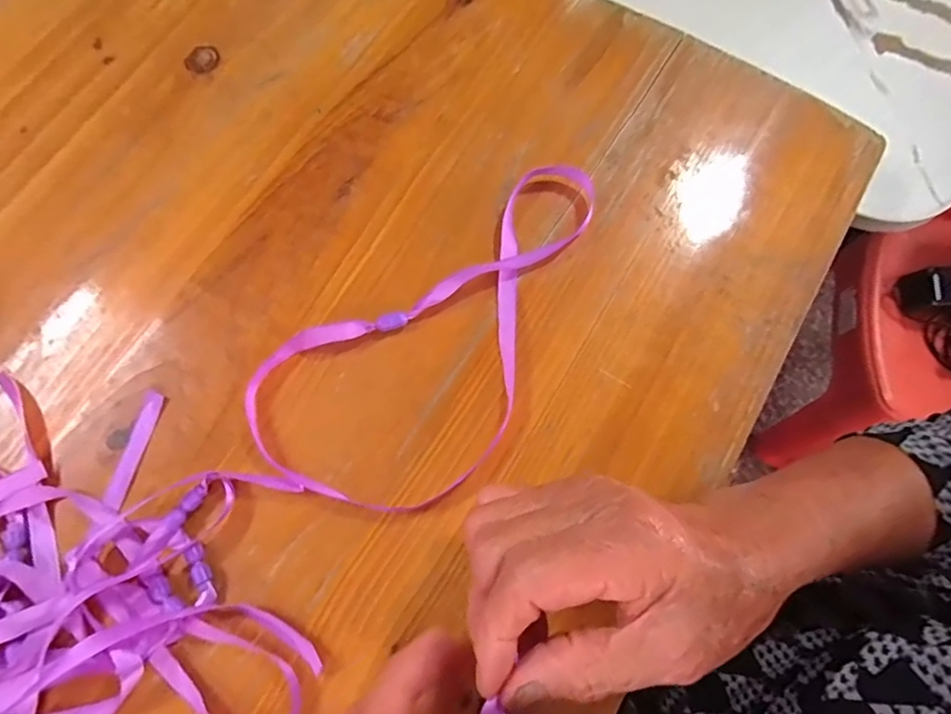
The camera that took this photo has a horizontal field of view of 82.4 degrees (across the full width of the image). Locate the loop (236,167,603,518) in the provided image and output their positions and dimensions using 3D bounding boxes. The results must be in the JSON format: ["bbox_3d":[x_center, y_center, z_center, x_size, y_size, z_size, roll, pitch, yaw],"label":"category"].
[{"bbox_3d":[-0.007,-0.007,0.286,0.223,0.012,0.113,-36,76,-10],"label":"loop"}]

